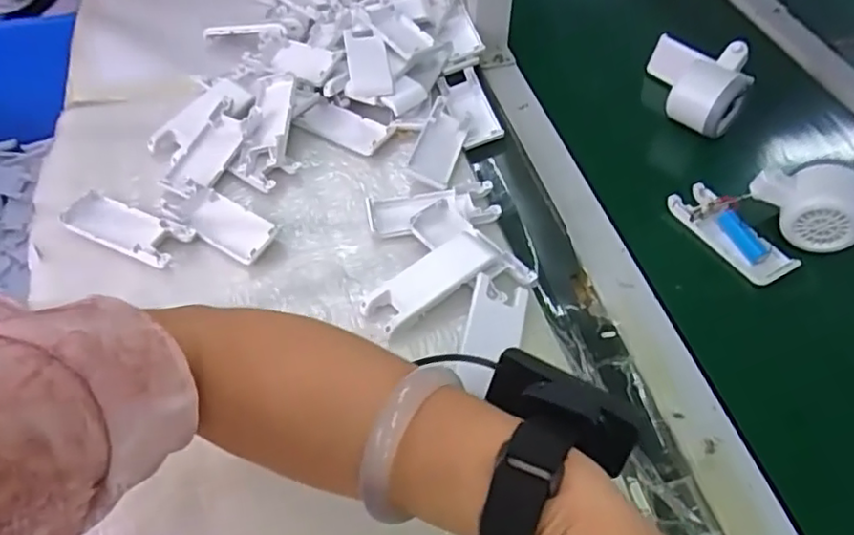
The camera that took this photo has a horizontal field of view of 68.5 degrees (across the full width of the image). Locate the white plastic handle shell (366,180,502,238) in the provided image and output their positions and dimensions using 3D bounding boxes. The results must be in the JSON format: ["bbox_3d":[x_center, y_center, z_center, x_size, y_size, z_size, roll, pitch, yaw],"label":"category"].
[{"bbox_3d":[0.005,-0.048,0.509,0.103,0.015,0.042,-6,52,-7],"label":"white plastic handle shell"}]

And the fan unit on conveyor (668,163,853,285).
[{"bbox_3d":[0.285,-0.052,0.510,0.117,0.056,0.110,-26,57,-20],"label":"fan unit on conveyor"}]

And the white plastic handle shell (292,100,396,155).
[{"bbox_3d":[-0.074,-0.131,0.576,0.083,0.009,0.042,23,55,16],"label":"white plastic handle shell"}]

